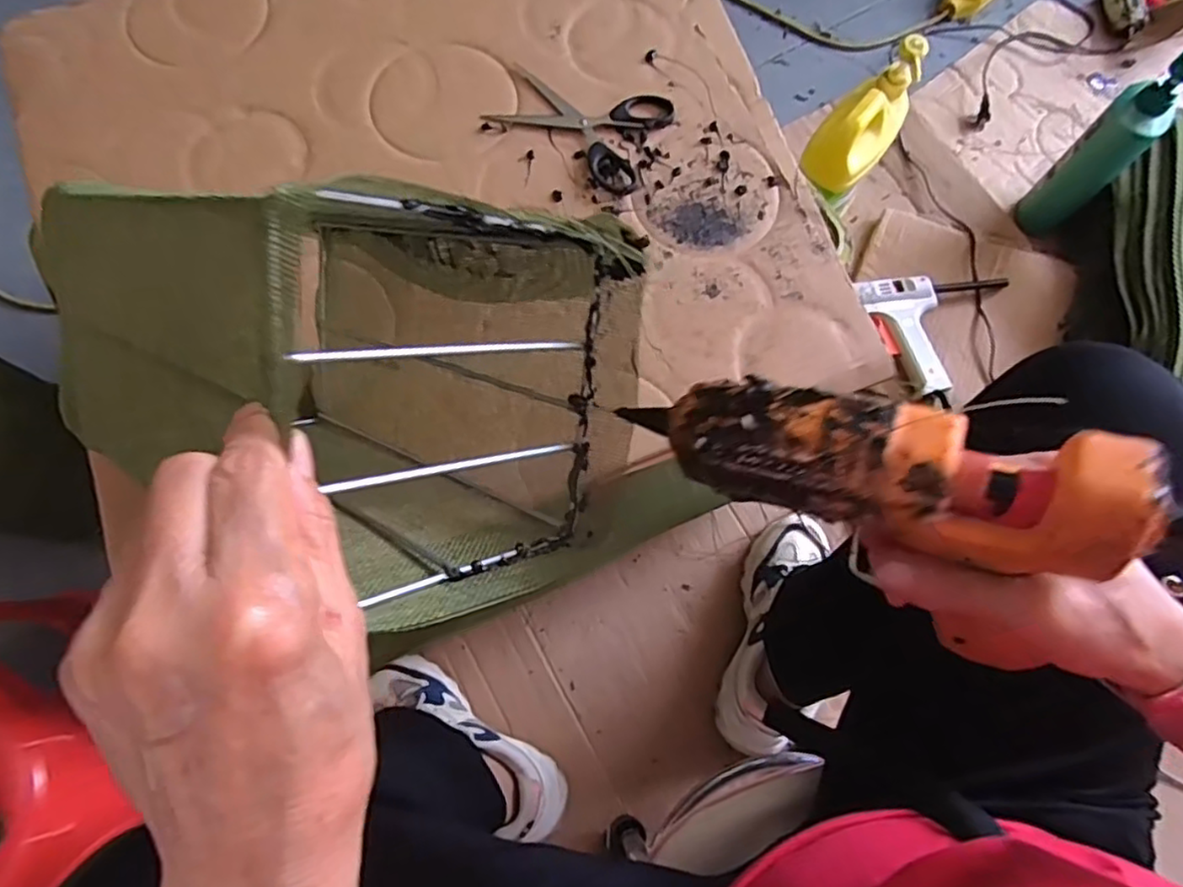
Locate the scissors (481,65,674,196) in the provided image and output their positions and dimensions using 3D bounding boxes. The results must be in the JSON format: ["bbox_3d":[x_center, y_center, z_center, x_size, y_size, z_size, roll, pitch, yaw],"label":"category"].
[{"bbox_3d":[-0.011,-0.265,0.542,0.135,0.007,0.091,26,73,6],"label":"scissors"}]

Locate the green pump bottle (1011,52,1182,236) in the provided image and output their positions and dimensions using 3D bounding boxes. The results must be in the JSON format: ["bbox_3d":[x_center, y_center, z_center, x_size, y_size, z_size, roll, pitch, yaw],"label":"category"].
[{"bbox_3d":[0.631,-0.358,0.825,0.070,0.254,0.066,-42,78,-12],"label":"green pump bottle"}]

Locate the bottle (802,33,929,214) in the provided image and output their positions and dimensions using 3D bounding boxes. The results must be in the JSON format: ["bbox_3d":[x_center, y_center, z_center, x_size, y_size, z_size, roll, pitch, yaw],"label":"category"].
[{"bbox_3d":[0.304,-0.358,0.746,0.073,0.092,0.170,37,95,10],"label":"bottle"}]

